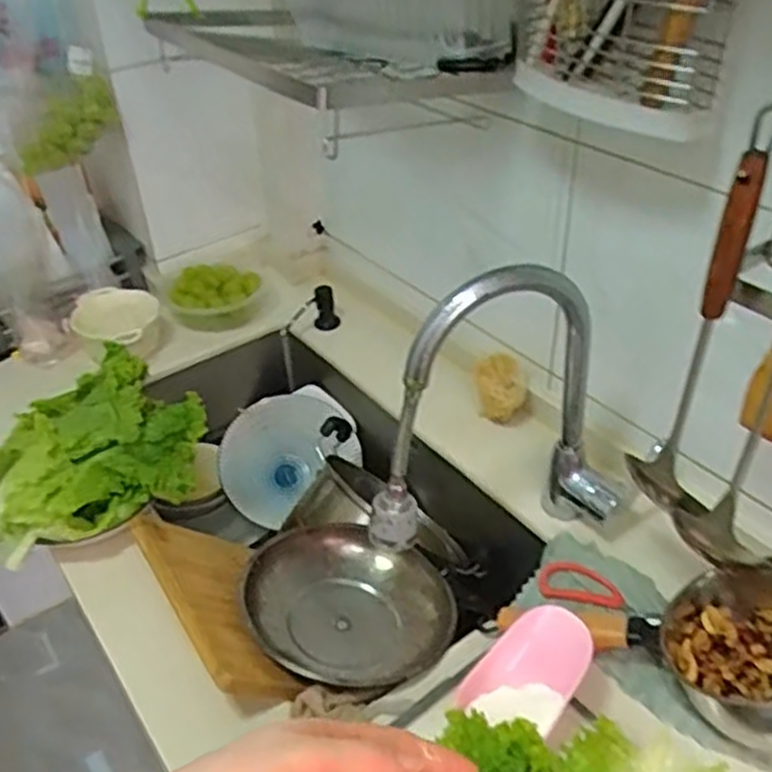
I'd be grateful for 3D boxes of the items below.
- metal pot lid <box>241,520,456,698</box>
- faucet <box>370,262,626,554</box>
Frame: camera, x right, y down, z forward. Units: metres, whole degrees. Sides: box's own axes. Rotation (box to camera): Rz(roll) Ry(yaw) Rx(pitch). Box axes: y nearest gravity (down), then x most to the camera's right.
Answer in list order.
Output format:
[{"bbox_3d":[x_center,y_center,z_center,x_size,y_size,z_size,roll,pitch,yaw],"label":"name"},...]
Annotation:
[{"bbox_3d":[-0.040,0.237,0.807,0.218,0.064,0.197,20,44,26],"label":"metal pot lid"},{"bbox_3d":[0.114,0.040,0.766,0.278,0.326,0.085,-10,39,-8],"label":"faucet"}]

